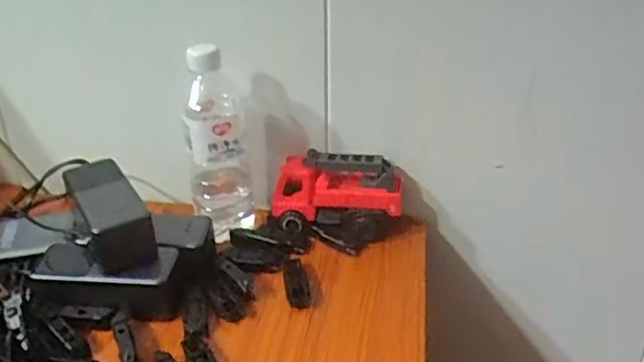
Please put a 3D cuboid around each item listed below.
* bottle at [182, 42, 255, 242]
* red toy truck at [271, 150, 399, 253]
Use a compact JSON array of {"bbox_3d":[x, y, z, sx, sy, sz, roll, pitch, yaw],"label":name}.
[{"bbox_3d":[-0.106,-0.038,0.646,0.068,0.204,0.069,-5,31,-8],"label":"bottle"},{"bbox_3d":[0.016,0.020,0.670,0.138,0.076,0.085,4,31,7],"label":"red toy truck"}]

